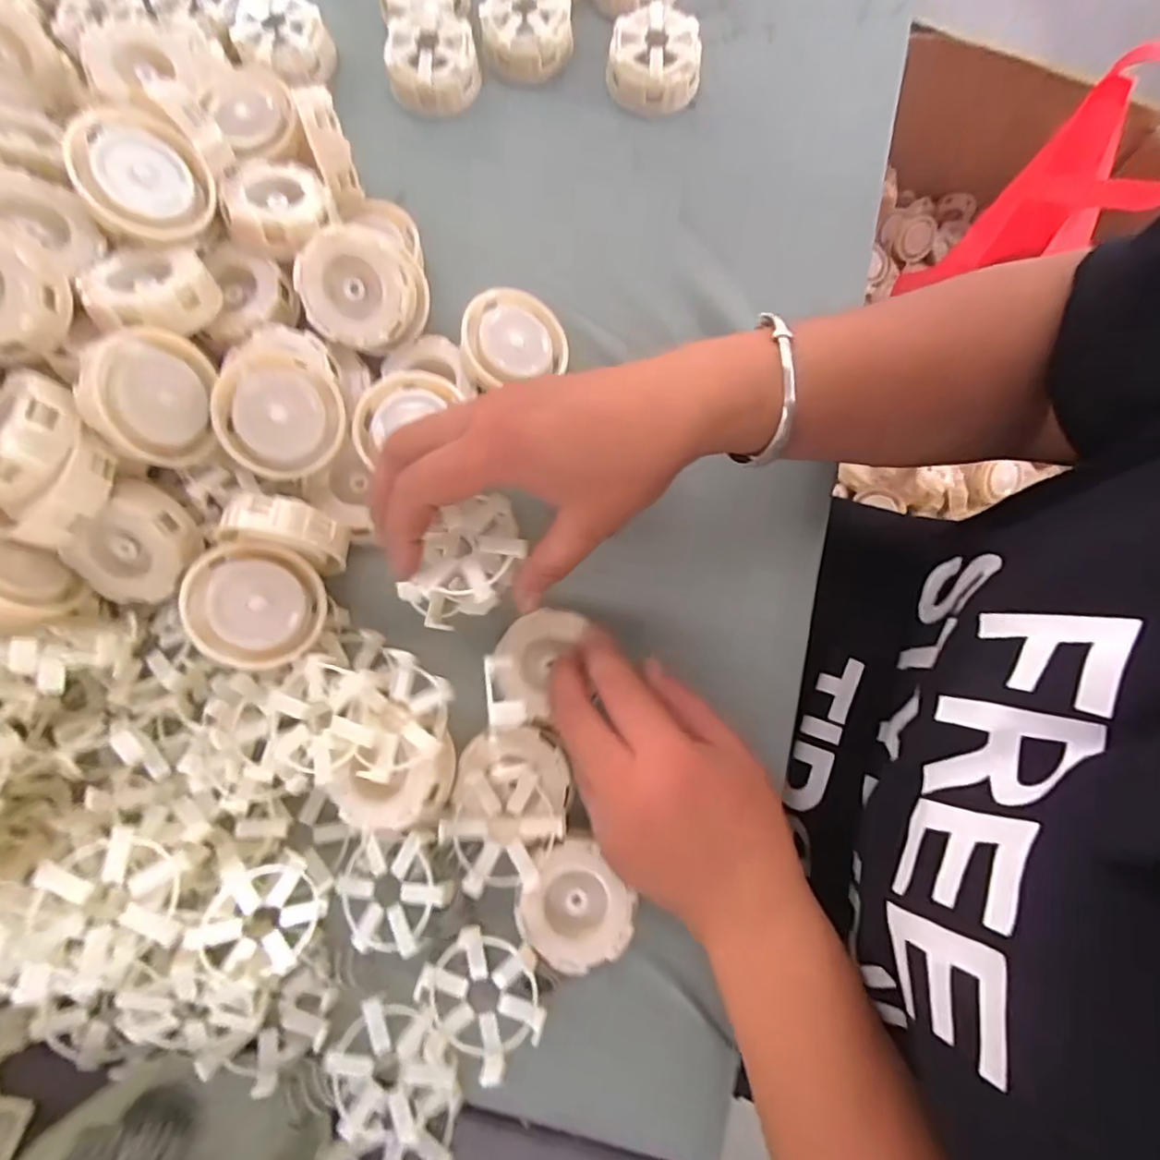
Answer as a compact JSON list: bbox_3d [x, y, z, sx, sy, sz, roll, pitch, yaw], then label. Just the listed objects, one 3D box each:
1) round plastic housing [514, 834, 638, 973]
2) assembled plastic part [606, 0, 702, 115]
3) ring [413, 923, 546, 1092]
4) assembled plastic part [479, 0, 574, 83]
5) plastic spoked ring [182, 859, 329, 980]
[{"bbox_3d":[-0.004,0.164,0.296,0.051,0.017,0.056,0,79,0],"label":"round plastic housing"},{"bbox_3d":[0.050,-0.351,0.397,0.060,0.033,0.054,15,79,3],"label":"assembled plastic part"},{"bbox_3d":[-0.047,0.199,0.277,0.059,0.019,0.057,0,79,0],"label":"ring"},{"bbox_3d":[-0.035,-0.380,0.402,0.056,0.026,0.056,14,79,3],"label":"assembled plastic part"},{"bbox_3d":[-0.150,0.160,0.277,0.008,0.055,0.049,-1,66,45],"label":"plastic spoked ring"}]

